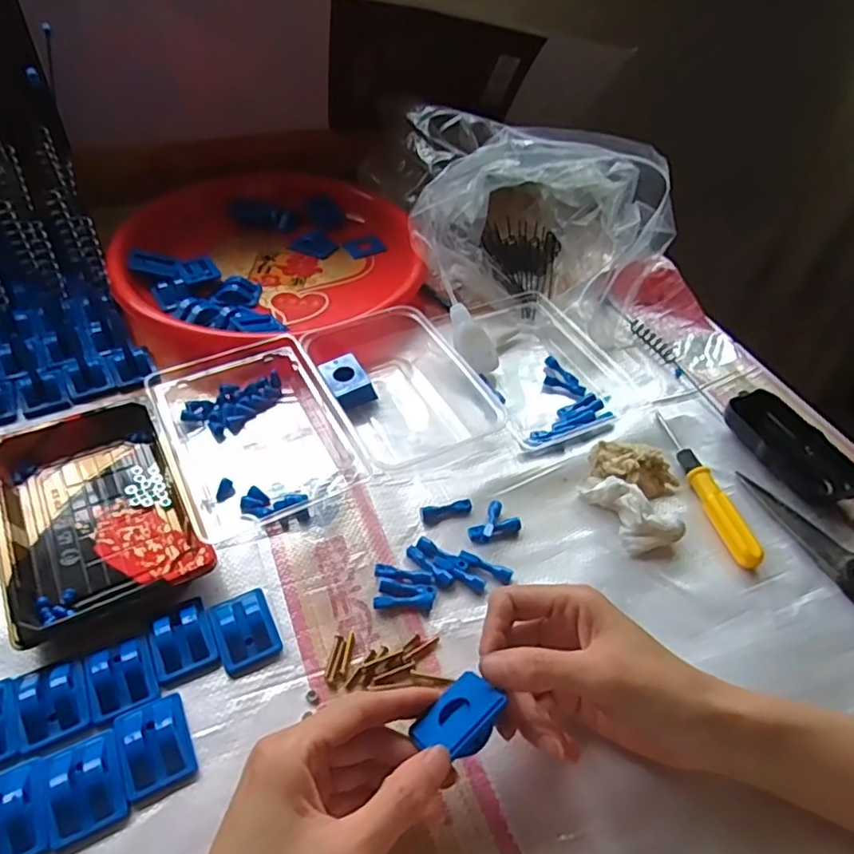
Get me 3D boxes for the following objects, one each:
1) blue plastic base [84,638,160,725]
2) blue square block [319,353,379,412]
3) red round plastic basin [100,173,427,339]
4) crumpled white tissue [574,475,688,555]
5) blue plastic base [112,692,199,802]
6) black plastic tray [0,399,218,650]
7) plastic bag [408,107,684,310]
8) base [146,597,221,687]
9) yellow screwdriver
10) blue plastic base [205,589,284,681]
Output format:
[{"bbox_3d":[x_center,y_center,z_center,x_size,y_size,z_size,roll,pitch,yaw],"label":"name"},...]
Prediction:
[{"bbox_3d":[-0.168,0.136,0.336,0.033,0.011,0.039,-18,51,-21],"label":"blue plastic base"},{"bbox_3d":[-0.065,-0.036,0.505,0.036,0.022,0.044,-24,54,-25],"label":"blue square block"},{"bbox_3d":[-0.159,-0.175,0.621,0.287,0.030,0.272,3,47,-3],"label":"red round plastic basin"},{"bbox_3d":[0.144,0.058,0.431,0.036,0.026,0.064,-18,51,-21],"label":"crumpled white tissue"},{"bbox_3d":[-0.141,0.161,0.315,0.033,0.017,0.045,-20,52,-23],"label":"blue plastic base"},{"bbox_3d":[-0.217,0.054,0.399,0.107,0.026,0.158,-21,52,-23],"label":"black plastic tray"},{"bbox_3d":[0.109,-0.231,0.631,0.242,0.124,0.228,1,47,-5],"label":"plastic bag"},{"bbox_3d":[-0.142,0.120,0.353,0.033,0.014,0.046,-19,52,-22],"label":"base"},{"bbox_3d":[0.207,0.042,0.458,0.015,0.018,0.138,-6,48,-11],"label":"yellow screwdriver"},{"bbox_3d":[-0.108,0.119,0.362,0.034,0.015,0.044,-19,52,-22],"label":"blue plastic base"}]

